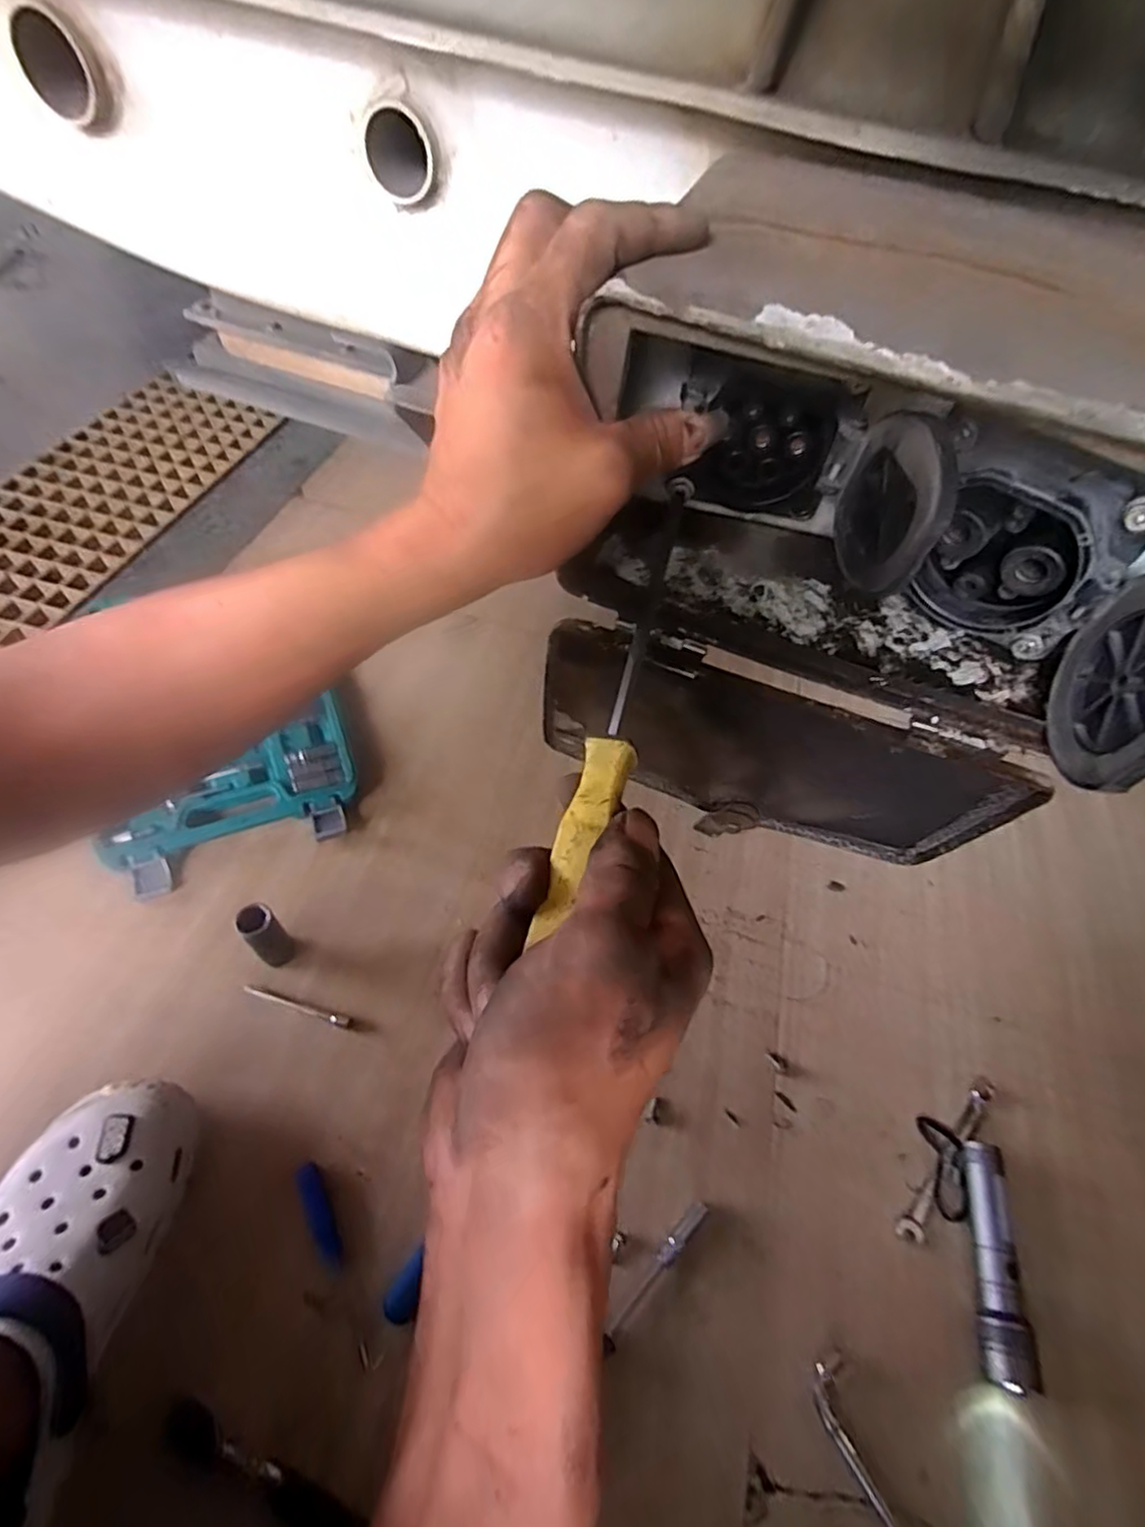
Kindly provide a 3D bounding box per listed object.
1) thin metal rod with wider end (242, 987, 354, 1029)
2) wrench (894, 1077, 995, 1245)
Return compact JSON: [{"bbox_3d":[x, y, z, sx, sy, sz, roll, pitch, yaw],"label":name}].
[{"bbox_3d":[-0.240,0.212,0.566,0.101,0.004,0.010,15,56,7],"label":"thin metal rod with wider end"},{"bbox_3d":[0.318,0.328,0.546,0.163,0.014,0.018,-37,65,-25],"label":"wrench"}]

